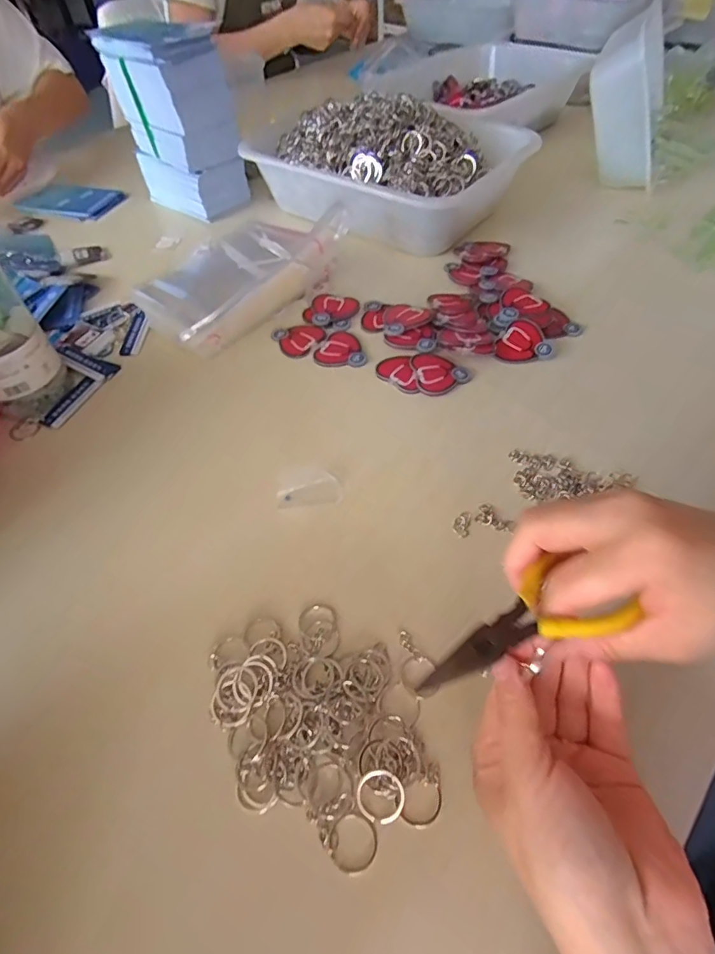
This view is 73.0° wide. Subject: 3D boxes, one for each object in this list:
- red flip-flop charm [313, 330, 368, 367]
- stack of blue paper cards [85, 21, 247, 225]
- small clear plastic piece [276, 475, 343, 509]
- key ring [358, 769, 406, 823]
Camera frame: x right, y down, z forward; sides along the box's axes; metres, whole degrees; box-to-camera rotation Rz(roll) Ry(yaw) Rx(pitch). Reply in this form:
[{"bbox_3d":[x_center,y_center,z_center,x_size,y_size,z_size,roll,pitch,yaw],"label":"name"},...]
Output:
[{"bbox_3d":[-0.012,-0.124,0.474,0.052,0.004,0.050,-2,53,2],"label":"red flip-flop charm"},{"bbox_3d":[-0.230,-0.455,0.622,0.151,0.185,0.085,30,60,23],"label":"stack of blue paper cards"},{"bbox_3d":[-0.037,0.013,0.370,0.049,0.007,0.021,-12,53,-6],"label":"small clear plastic piece"},{"bbox_3d":[0.012,0.167,0.253,0.025,0.004,0.024,0,81,-1],"label":"key ring"}]

